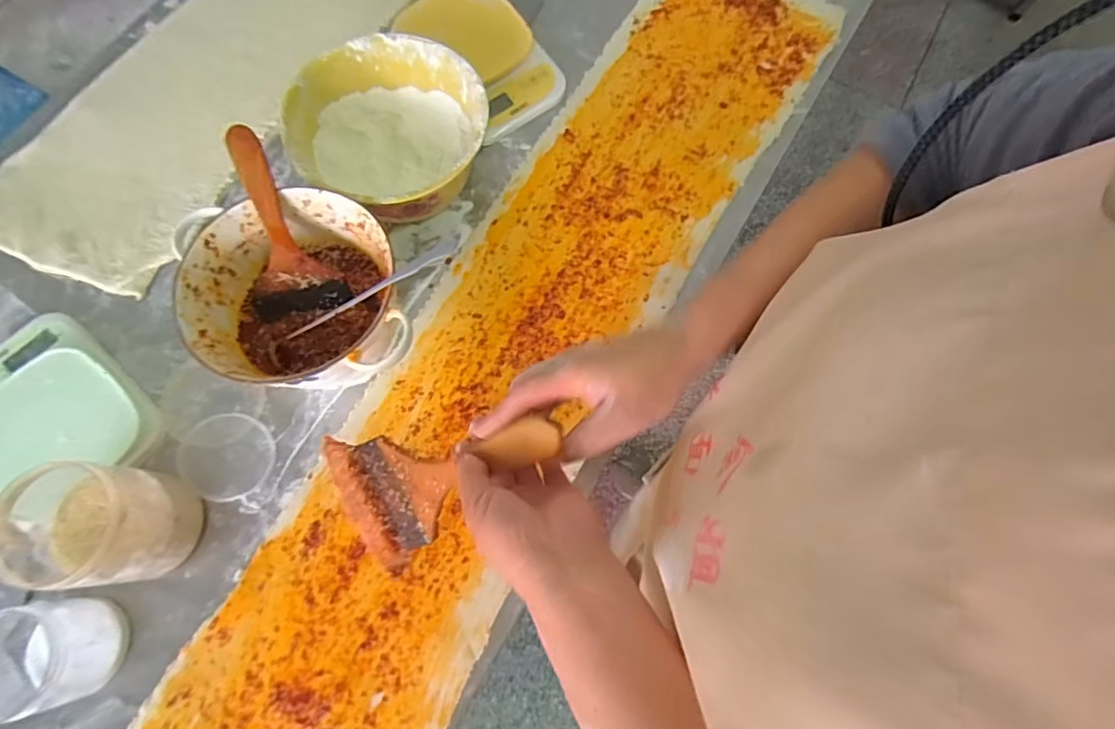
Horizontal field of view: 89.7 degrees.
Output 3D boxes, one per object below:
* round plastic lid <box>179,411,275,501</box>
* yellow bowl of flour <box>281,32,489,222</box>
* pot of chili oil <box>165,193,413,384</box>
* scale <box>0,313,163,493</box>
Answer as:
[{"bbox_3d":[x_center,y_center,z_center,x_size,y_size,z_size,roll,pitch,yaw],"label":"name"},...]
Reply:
[{"bbox_3d":[-0.324,0.089,0.546,0.087,0.010,0.082,1,83,-7],"label":"round plastic lid"},{"bbox_3d":[-0.175,-0.239,0.607,0.197,0.088,0.192,0,73,-2],"label":"yellow bowl of flour"},{"bbox_3d":[-0.249,-0.061,0.551,0.189,0.085,0.190,0,73,-2],"label":"pot of chili oil"},{"bbox_3d":[-0.492,0.045,0.533,0.180,0.029,0.137,43,77,10],"label":"scale"}]

